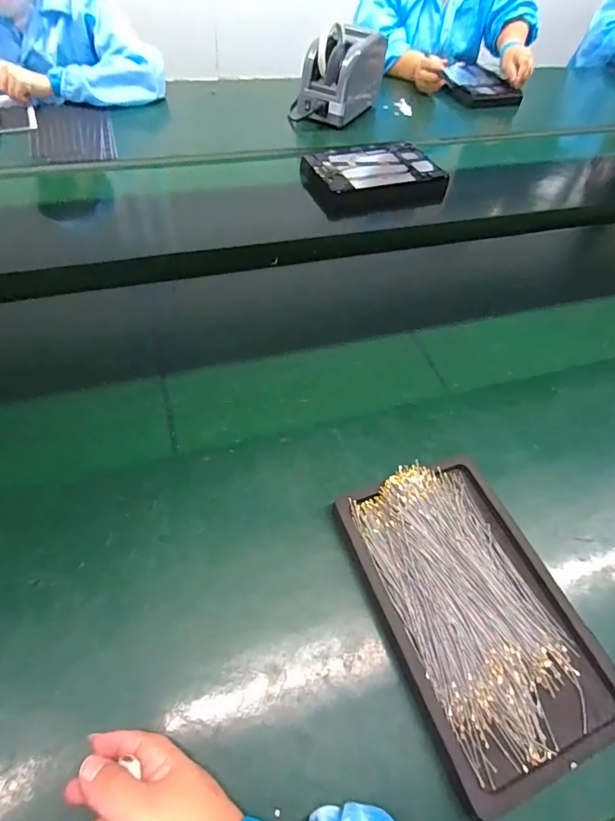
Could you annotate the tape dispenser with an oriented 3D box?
[{"bbox_3d":[0.073,-0.725,0.960,0.124,0.148,0.203,24,56,12],"label":"tape dispenser"}]

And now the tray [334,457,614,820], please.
[{"bbox_3d":[0.142,0.165,0.389,0.155,0.032,0.246,-16,58,-16],"label":"tray"}]

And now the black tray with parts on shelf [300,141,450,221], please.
[{"bbox_3d":[0.122,-0.449,0.860,0.257,0.060,0.154,-16,58,-16],"label":"black tray with parts on shelf"}]

